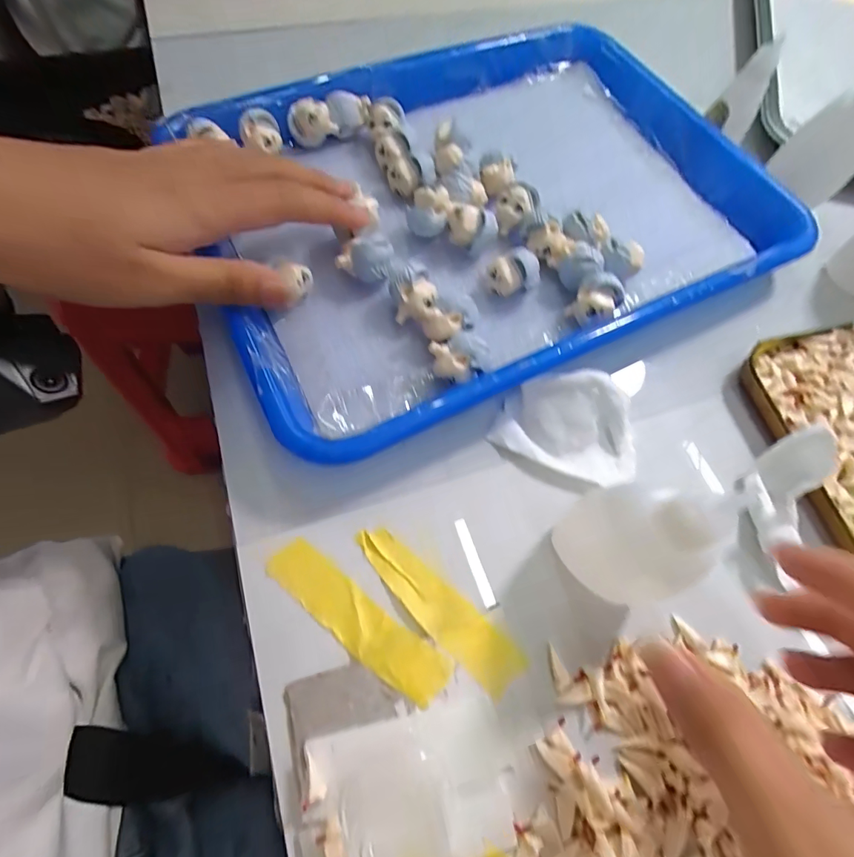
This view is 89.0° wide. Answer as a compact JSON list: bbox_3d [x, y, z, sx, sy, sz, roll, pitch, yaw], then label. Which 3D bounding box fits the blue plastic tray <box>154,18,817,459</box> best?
[{"bbox_3d":[0.037,-0.141,0.262,0.324,0.031,0.243,-24,70,-14],"label":"blue plastic tray"}]

